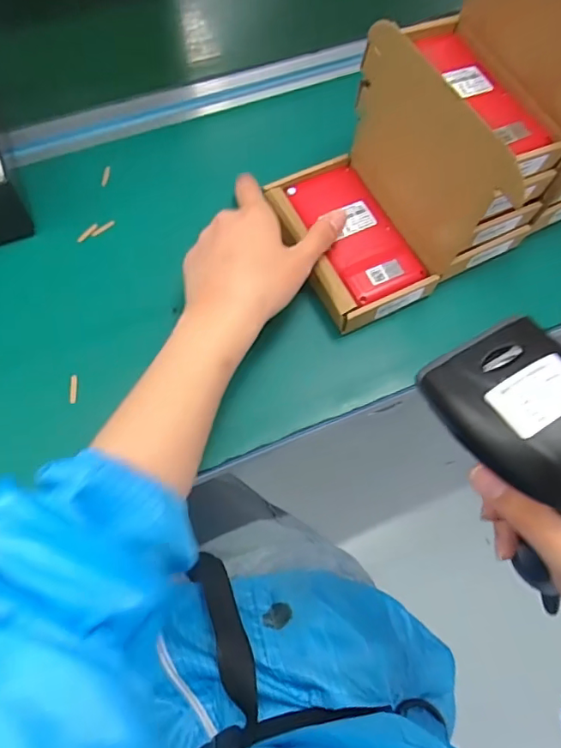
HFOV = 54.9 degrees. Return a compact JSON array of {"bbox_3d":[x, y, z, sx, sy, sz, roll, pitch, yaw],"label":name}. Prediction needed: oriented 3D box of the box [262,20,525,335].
[{"bbox_3d":[0.057,-0.130,0.364,0.098,0.112,0.142,-25,70,-12],"label":"box"}]

